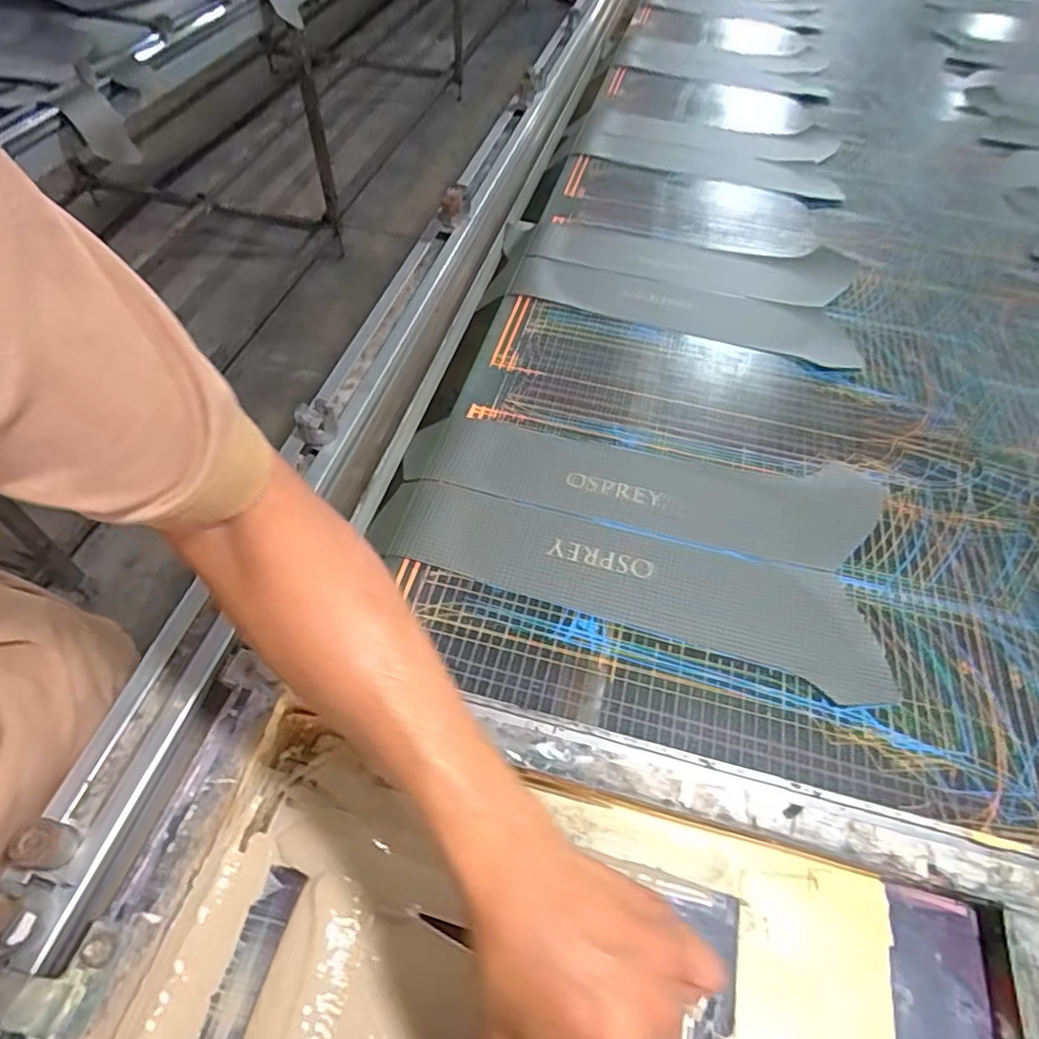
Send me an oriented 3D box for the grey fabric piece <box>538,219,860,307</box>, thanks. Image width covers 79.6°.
[{"bbox_3d":[0.227,-0.345,0.829,0.417,0.014,0.137,8,54,3],"label":"grey fabric piece"}]

